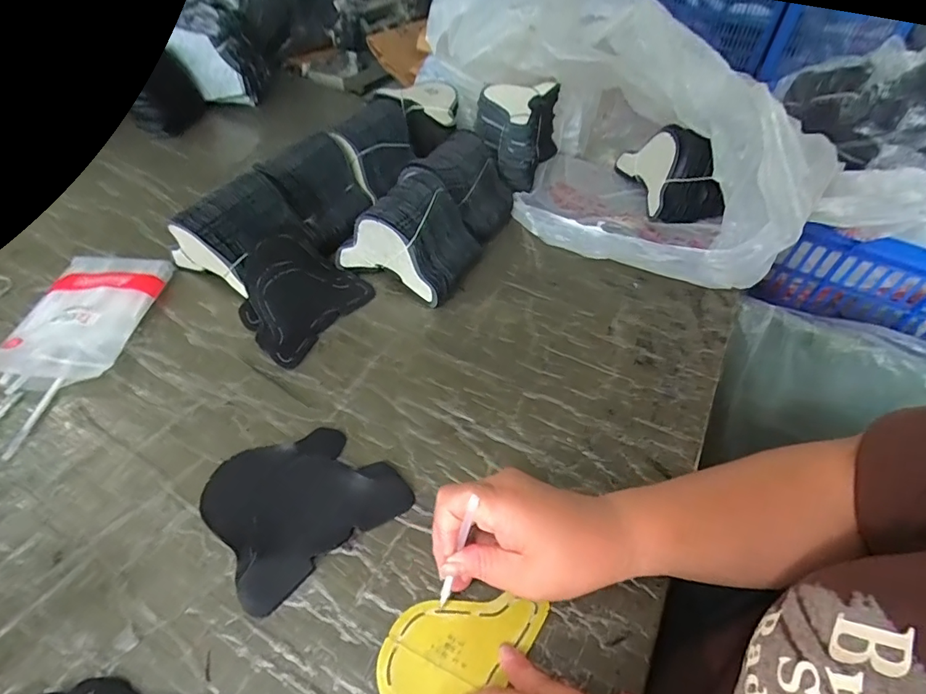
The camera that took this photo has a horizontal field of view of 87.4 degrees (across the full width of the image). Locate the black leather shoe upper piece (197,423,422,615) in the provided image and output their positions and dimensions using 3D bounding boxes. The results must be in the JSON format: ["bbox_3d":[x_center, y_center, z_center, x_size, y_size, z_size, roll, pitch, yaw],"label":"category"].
[{"bbox_3d":[-0.128,0.115,0.385,0.132,0.010,0.119,-31,57,-27],"label":"black leather shoe upper piece"}]

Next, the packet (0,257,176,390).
[{"bbox_3d":[-0.385,-0.035,0.495,0.110,0.030,0.173,1,48,-3],"label":"packet"}]

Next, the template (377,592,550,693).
[{"bbox_3d":[-0.010,0.209,0.304,0.086,0.004,0.124,21,50,15],"label":"template"}]

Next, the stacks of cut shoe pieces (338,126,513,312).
[{"bbox_3d":[-0.032,-0.167,0.579,0.127,0.108,0.212,23,51,17],"label":"stacks of cut shoe pieces"}]

